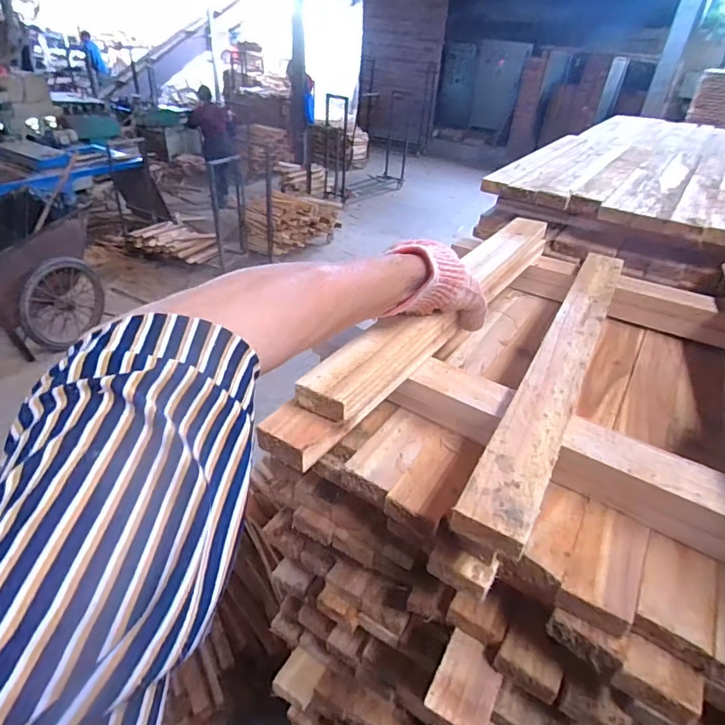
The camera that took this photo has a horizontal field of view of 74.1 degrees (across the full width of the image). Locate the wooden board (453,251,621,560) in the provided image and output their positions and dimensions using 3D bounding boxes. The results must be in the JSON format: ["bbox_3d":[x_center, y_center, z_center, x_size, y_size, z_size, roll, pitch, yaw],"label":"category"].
[{"bbox_3d":[0.192,-0.019,0.442,0.042,0.013,0.480,21,38,23],"label":"wooden board"}]

